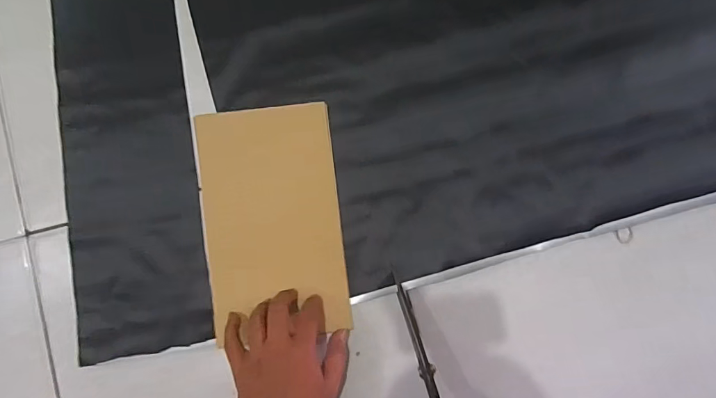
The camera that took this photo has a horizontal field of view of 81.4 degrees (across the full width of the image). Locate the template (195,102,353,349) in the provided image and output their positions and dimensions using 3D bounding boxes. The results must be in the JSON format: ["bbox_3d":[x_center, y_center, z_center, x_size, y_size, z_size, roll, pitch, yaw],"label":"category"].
[{"bbox_3d":[-0.098,0.022,0.485,0.153,0.010,0.254,-7,86,-6],"label":"template"}]

